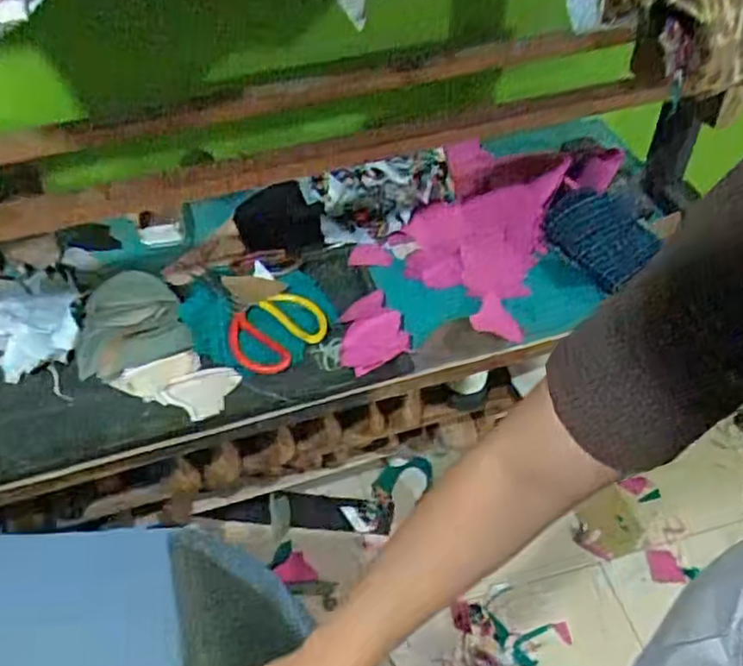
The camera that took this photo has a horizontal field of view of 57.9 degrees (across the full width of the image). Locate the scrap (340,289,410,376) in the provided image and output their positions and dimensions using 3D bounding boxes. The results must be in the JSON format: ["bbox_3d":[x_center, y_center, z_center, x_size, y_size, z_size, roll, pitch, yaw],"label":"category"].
[{"bbox_3d":[-0.003,-0.002,0.852,0.099,0.008,0.102,-26,56,-20],"label":"scrap"}]

